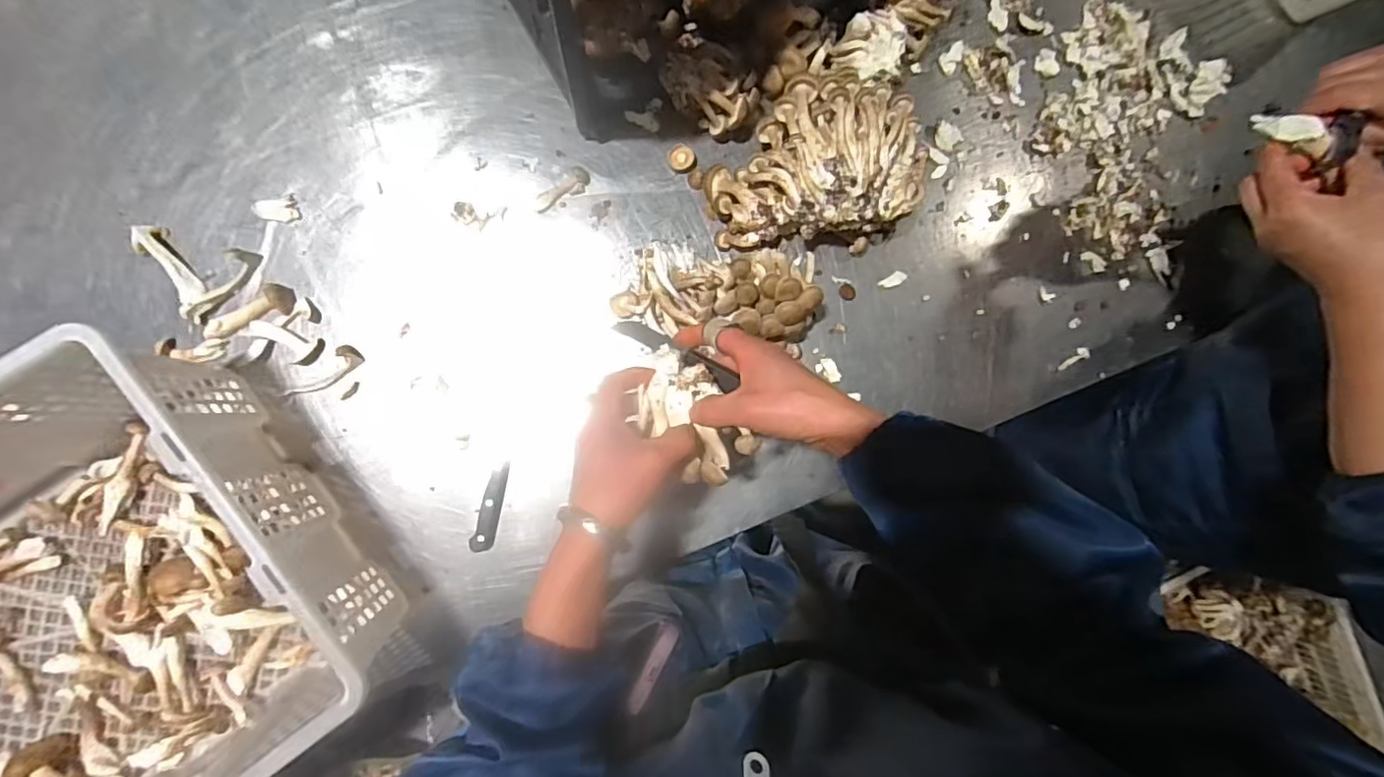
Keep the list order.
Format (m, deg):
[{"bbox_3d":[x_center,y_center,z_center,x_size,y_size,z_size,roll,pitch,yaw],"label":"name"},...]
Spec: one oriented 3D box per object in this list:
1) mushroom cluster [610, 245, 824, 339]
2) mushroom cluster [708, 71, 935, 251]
[{"bbox_3d":[0.031,-0.092,0.575,0.214,0.086,0.093,-3,89,-5],"label":"mushroom cluster"},{"bbox_3d":[0.123,-0.220,0.579,0.206,0.105,0.133,-9,92,-6],"label":"mushroom cluster"}]

